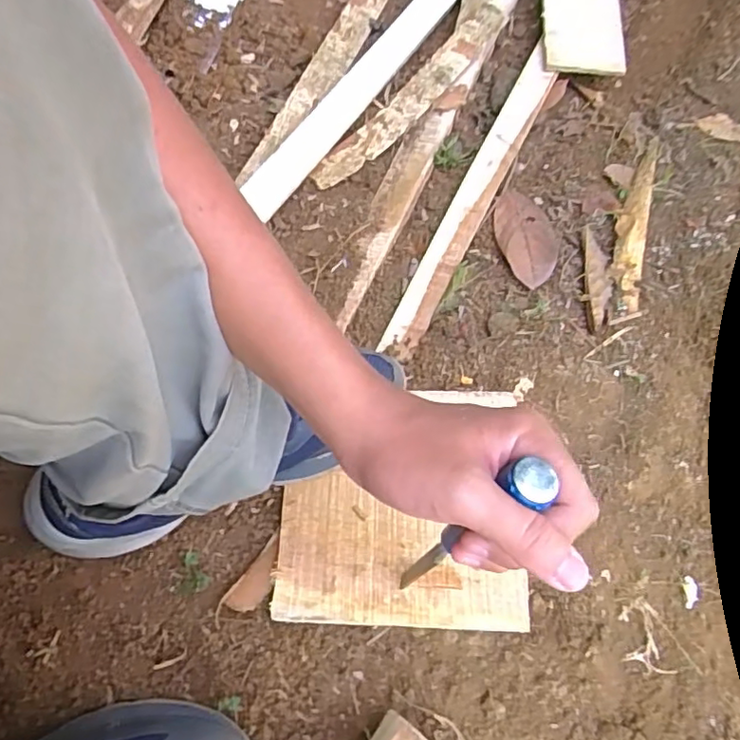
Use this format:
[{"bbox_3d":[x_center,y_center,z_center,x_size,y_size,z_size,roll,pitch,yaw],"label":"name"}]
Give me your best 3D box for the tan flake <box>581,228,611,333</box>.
[{"bbox_3d":[0.226,-0.094,0.596,0.026,0.011,0.122,5,68,5],"label":"tan flake"}]

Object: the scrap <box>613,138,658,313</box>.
[{"bbox_3d":[0.278,-0.160,0.629,0.032,0.008,0.212,13,69,8],"label":"scrap"}]

